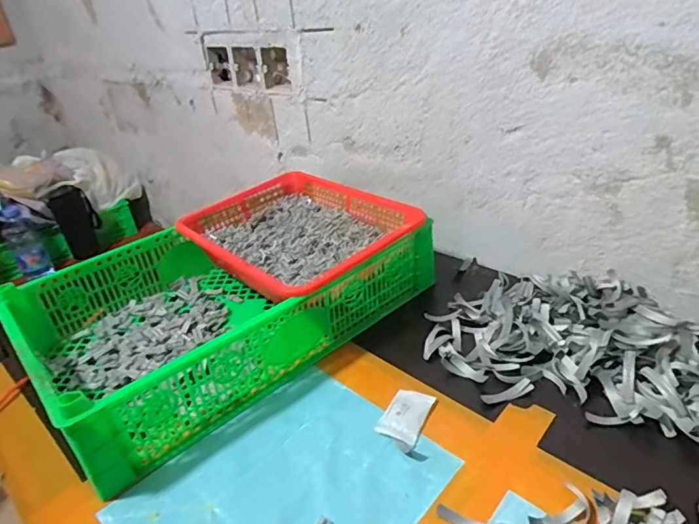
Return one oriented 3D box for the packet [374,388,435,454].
[{"bbox_3d":[0.055,0.152,0.486,0.041,0.010,0.072,9,33,26],"label":"packet"}]

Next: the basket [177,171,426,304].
[{"bbox_3d":[-0.067,-0.035,0.685,0.238,0.077,0.298,-28,36,-33],"label":"basket"}]

